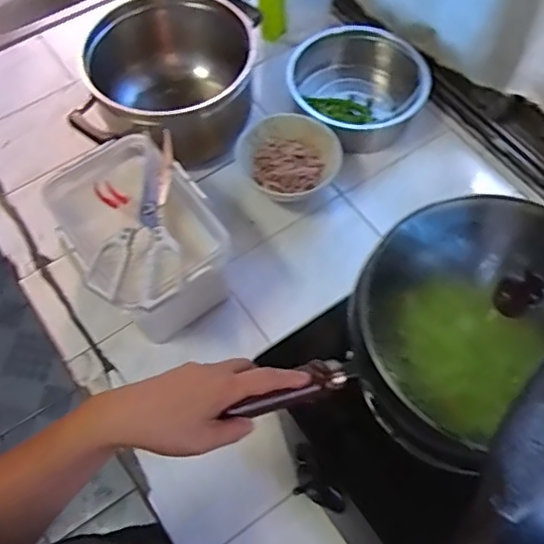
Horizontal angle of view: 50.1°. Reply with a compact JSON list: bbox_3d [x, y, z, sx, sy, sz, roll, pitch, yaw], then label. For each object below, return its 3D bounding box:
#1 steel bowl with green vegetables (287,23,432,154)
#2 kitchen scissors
[{"bbox_3d":[0.132,-0.287,0.925,0.194,0.090,0.202,0,62,1],"label":"steel bowl with green vegetables"},{"bbox_3d":[-0.148,-0.069,0.691,0.089,0.023,0.228,9,63,6],"label":"kitchen scissors"}]

